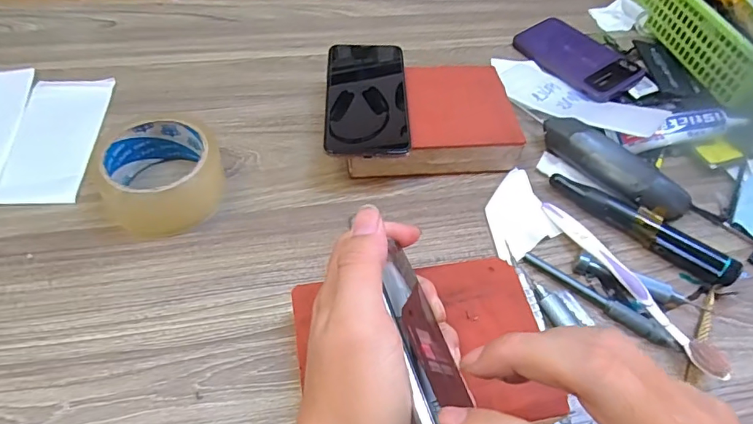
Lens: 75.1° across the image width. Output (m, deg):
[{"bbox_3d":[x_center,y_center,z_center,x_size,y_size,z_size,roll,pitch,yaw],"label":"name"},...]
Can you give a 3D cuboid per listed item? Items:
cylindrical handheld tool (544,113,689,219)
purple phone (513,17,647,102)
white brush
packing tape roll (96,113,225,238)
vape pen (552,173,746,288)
[{"bbox_3d":[0.217,-0.041,0.459,0.035,0.039,0.143,-27,59,-23],"label":"cylindrical handheld tool"},{"bbox_3d":[0.231,-0.182,0.573,0.072,0.013,0.145,-35,57,-11],"label":"purple phone"},{"bbox_3d":[0.196,0.052,0.389,0.017,0.027,0.181,-21,57,-19],"label":"white brush"},{"bbox_3d":[-0.182,-0.036,0.414,0.092,0.050,0.094,2,52,-3],"label":"packing tape roll"},{"bbox_3d":[0.225,0.013,0.424,0.160,0.021,0.023,33,57,20],"label":"vape pen"}]

